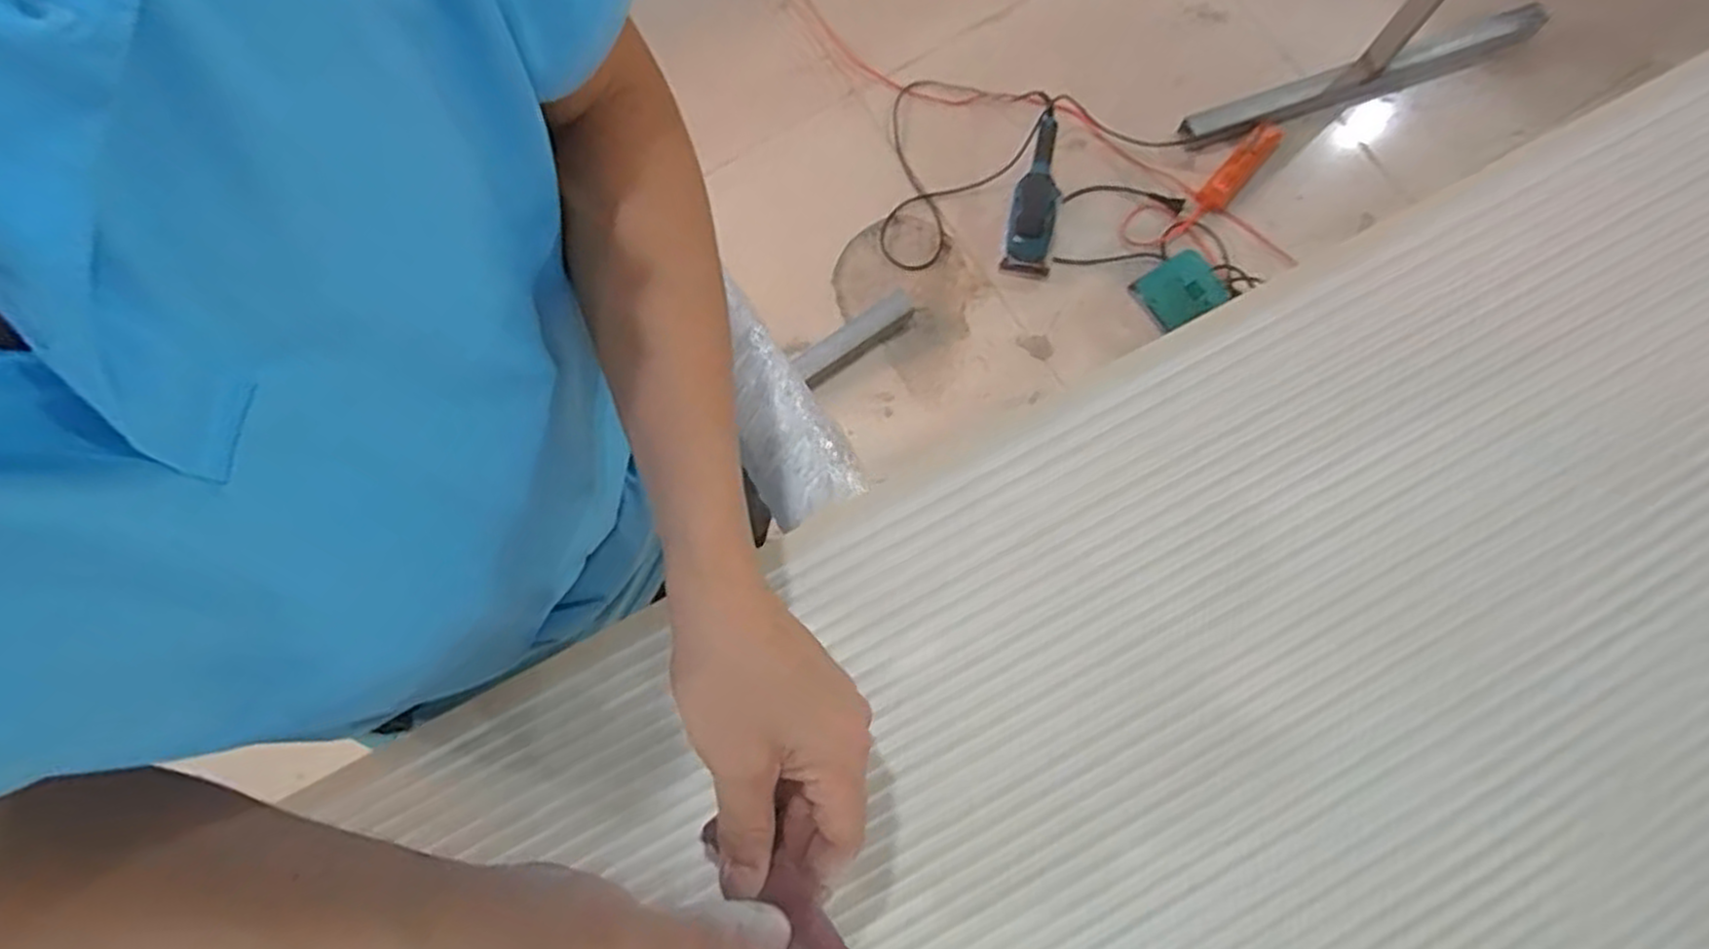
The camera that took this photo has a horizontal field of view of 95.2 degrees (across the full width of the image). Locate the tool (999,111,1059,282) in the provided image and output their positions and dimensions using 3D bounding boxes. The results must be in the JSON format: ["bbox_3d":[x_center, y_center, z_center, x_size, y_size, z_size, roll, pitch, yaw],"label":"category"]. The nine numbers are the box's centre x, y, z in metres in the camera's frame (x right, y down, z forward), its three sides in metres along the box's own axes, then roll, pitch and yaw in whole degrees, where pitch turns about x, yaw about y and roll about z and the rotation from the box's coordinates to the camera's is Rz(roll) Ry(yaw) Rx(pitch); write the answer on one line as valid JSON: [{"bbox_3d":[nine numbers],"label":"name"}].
[{"bbox_3d":[0.347,-0.529,1.478,0.092,0.072,0.303,7,109,3],"label":"tool"}]

